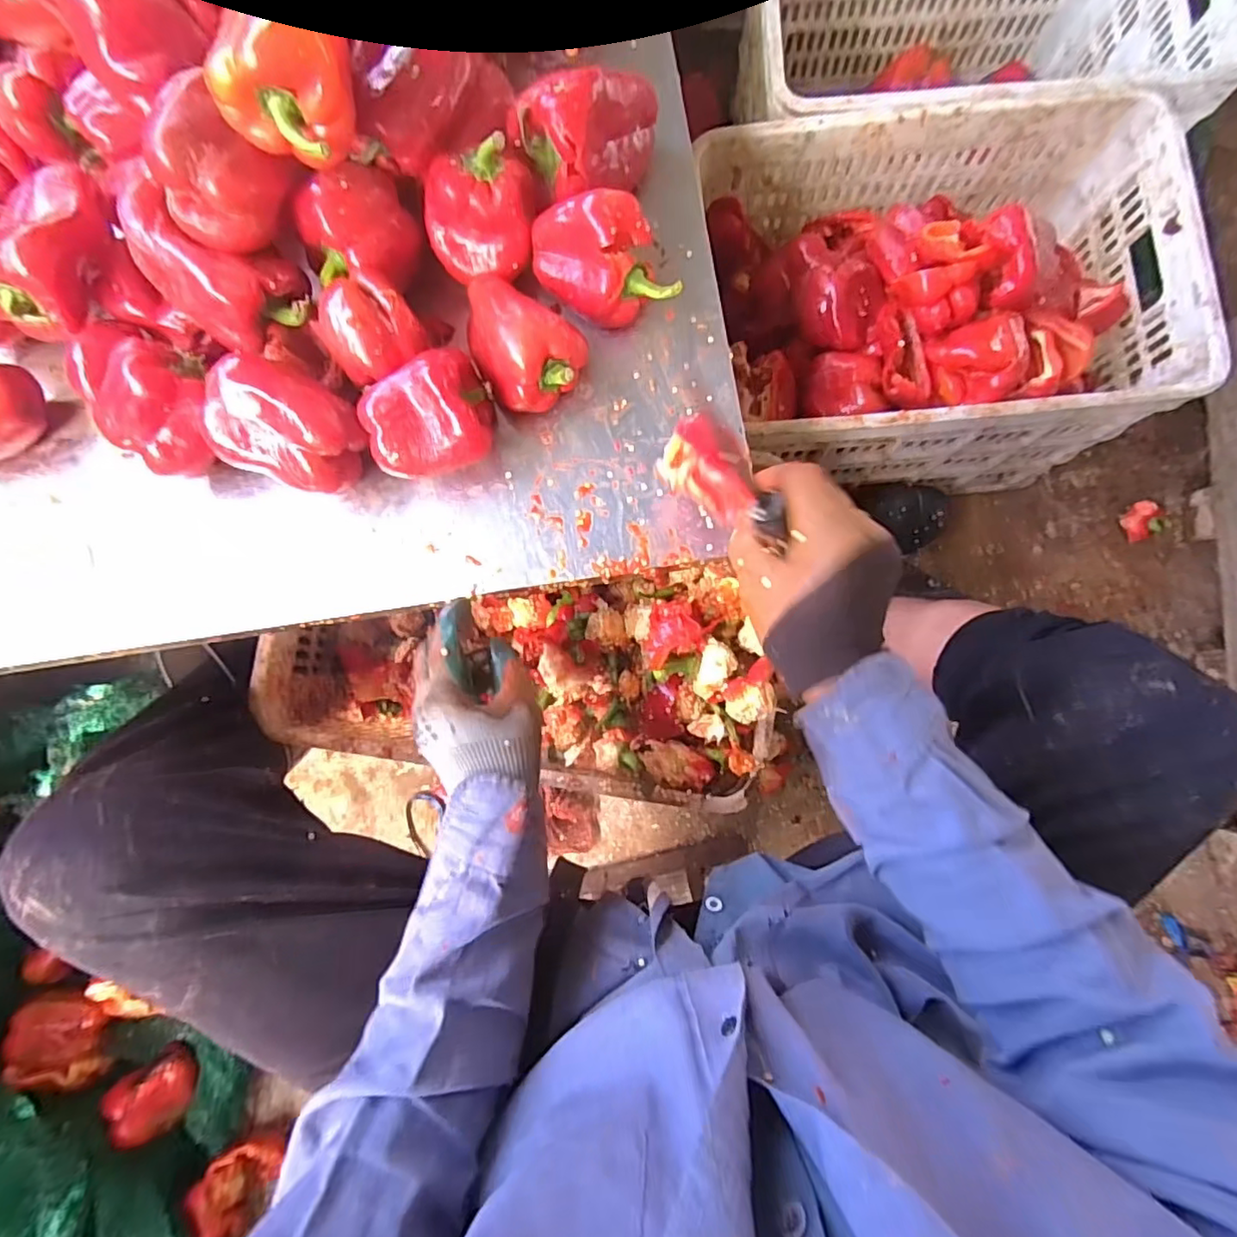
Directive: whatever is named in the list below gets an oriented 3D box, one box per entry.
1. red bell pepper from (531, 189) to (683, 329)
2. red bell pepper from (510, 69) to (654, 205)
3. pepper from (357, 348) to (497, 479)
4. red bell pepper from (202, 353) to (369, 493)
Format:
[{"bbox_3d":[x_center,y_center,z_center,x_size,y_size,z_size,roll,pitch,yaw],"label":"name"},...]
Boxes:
[{"bbox_3d":[-0.013,-0.291,0.477,0.114,0.070,0.068,-2,83,2],"label":"red bell pepper"},{"bbox_3d":[-0.019,-0.398,0.478,0.114,0.075,0.071,-41,83,-3],"label":"red bell pepper"},{"bbox_3d":[-0.150,-0.158,0.464,0.094,0.067,0.082,-16,83,0],"label":"pepper"},{"bbox_3d":[-0.256,-0.148,0.457,0.102,0.074,0.082,20,84,5],"label":"red bell pepper"}]

